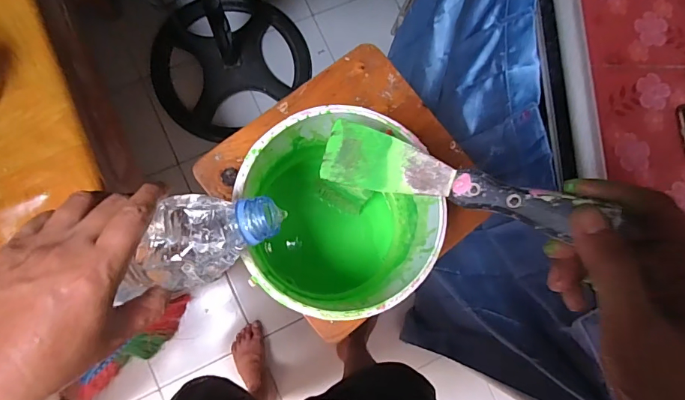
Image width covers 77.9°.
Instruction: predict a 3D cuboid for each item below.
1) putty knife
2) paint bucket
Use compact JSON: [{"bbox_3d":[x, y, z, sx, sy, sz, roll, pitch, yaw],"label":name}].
[{"bbox_3d":[0.066,-0.014,0.287,0.193,0.014,0.042,19,78,32],"label":"putty knife"},{"bbox_3d":[-0.007,0.021,0.445,0.167,0.186,0.178,1,82,-7],"label":"paint bucket"}]

